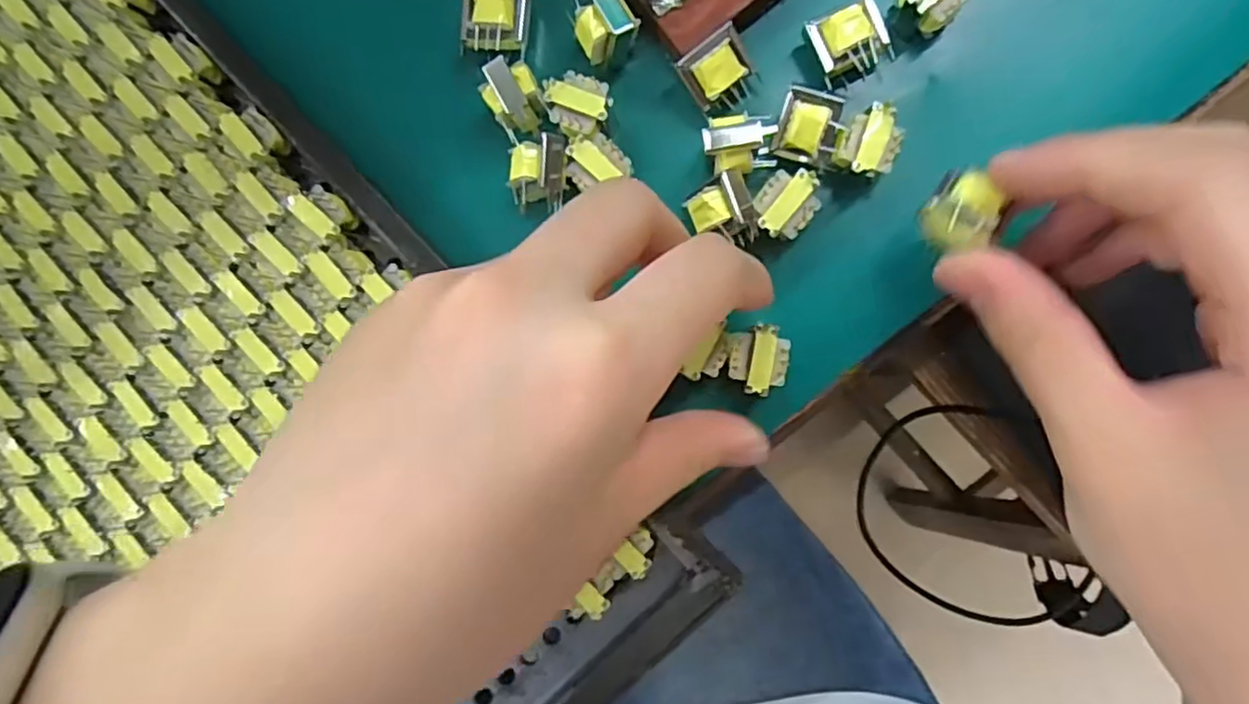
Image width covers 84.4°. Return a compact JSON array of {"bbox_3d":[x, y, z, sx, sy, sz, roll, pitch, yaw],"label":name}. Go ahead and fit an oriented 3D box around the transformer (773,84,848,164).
[{"bbox_3d":[0.054,-0.065,0.199,0.017,0.013,0.017,18,93,6],"label":"transformer"}]

